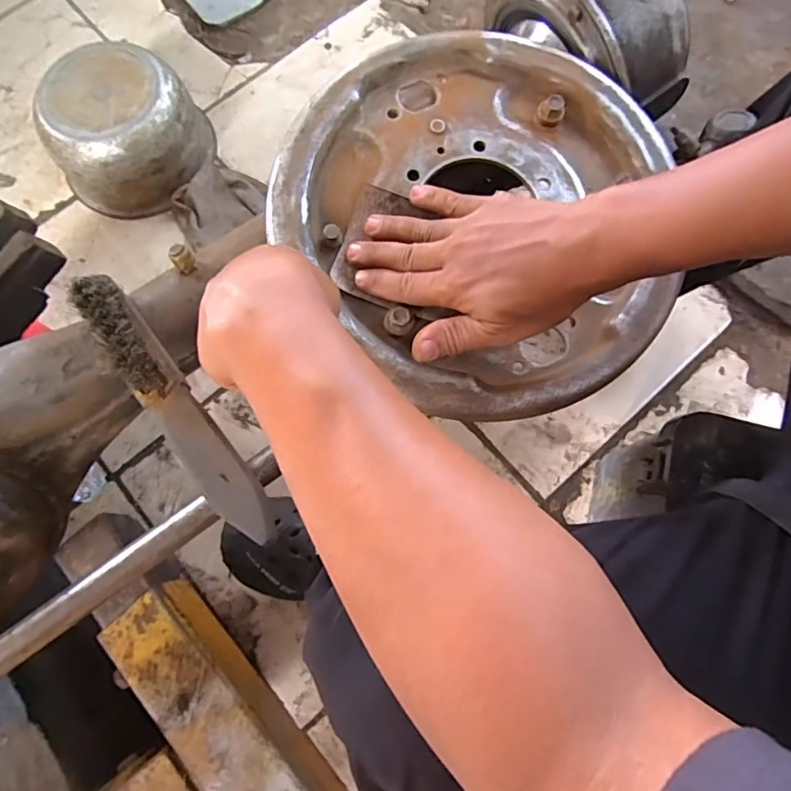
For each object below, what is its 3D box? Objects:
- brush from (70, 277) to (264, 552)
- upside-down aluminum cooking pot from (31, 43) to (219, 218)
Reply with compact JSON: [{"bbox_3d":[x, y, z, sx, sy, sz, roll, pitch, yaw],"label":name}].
[{"bbox_3d":[-0.148,0.005,0.354,0.033,0.034,0.211,-37,81,-8],"label":"brush"},{"bbox_3d":[-0.393,-0.390,0.784,0.218,0.129,0.179,-30,76,-6],"label":"upside-down aluminum cooking pot"}]

